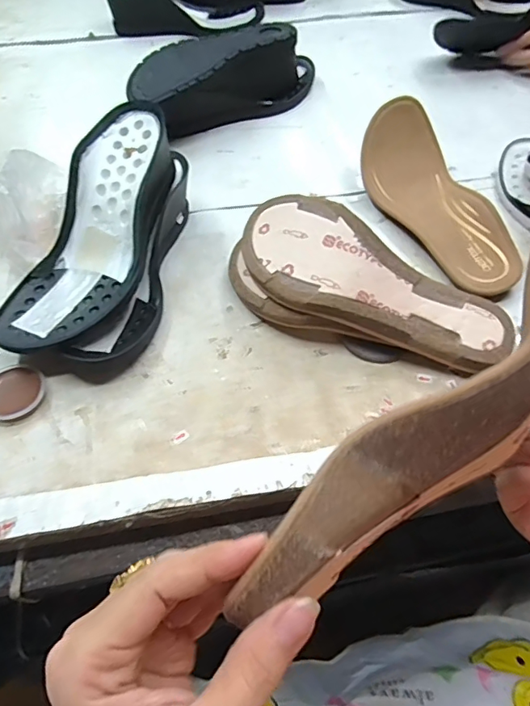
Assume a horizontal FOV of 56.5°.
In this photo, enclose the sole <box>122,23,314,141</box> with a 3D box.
[{"bbox_3d":[-0.039,-0.317,0.574,0.235,0.073,0.079,-28,59,-18],"label":"sole"}]

